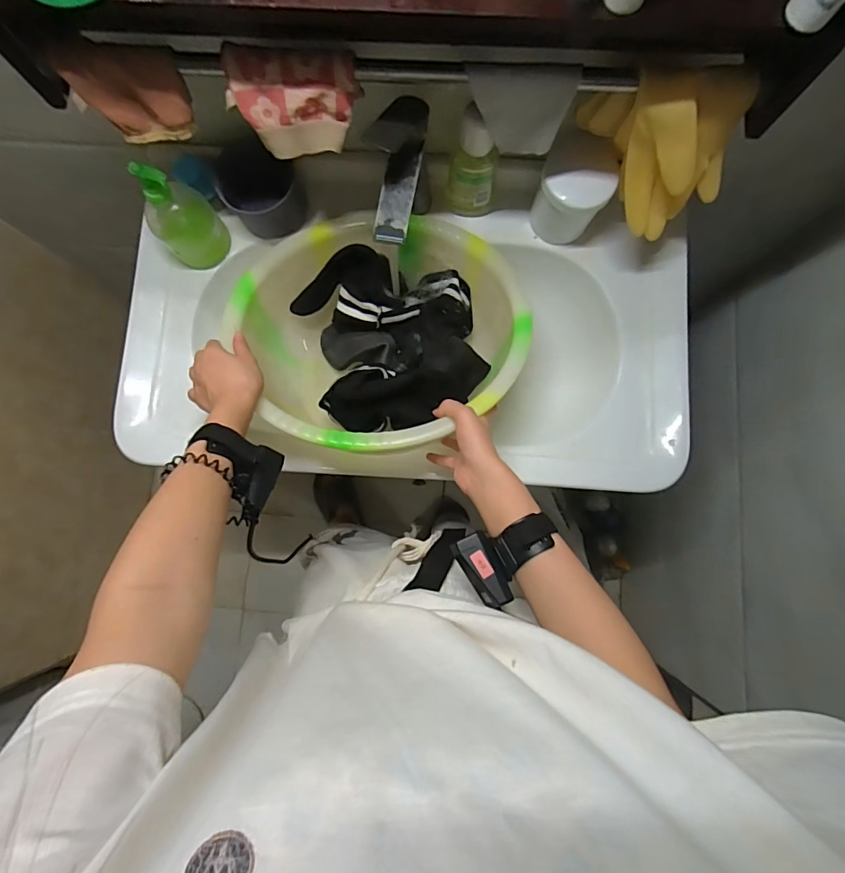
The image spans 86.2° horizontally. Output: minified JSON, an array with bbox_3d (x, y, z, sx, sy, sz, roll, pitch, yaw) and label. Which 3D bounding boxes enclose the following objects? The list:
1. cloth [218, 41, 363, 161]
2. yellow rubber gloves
[{"bbox_3d":[-0.131,-0.339,0.463,0.128,0.089,0.018,2,43,-2],"label":"cloth"},{"bbox_3d":[0.265,-0.311,0.497,0.163,0.155,0.079,22,83,2],"label":"yellow rubber gloves"}]

